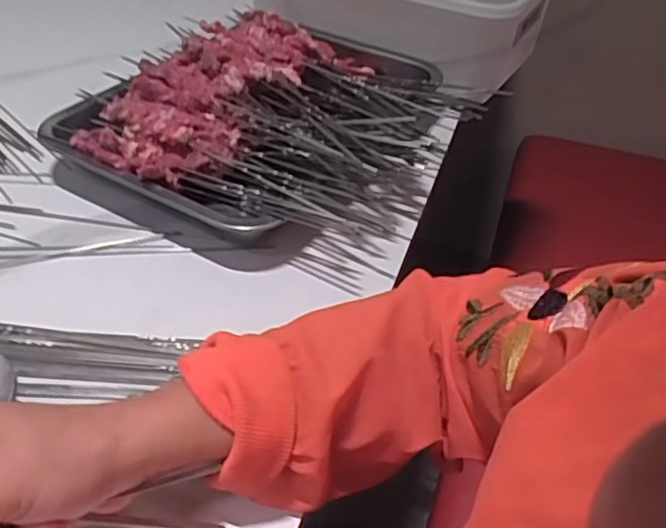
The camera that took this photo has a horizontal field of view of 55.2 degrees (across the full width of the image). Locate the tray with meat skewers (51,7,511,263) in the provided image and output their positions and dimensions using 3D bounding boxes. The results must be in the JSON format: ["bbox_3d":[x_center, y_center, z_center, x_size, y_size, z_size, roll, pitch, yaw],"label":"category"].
[{"bbox_3d":[-0.040,-0.156,0.640,0.321,0.081,0.390,27,47,23],"label":"tray with meat skewers"}]

